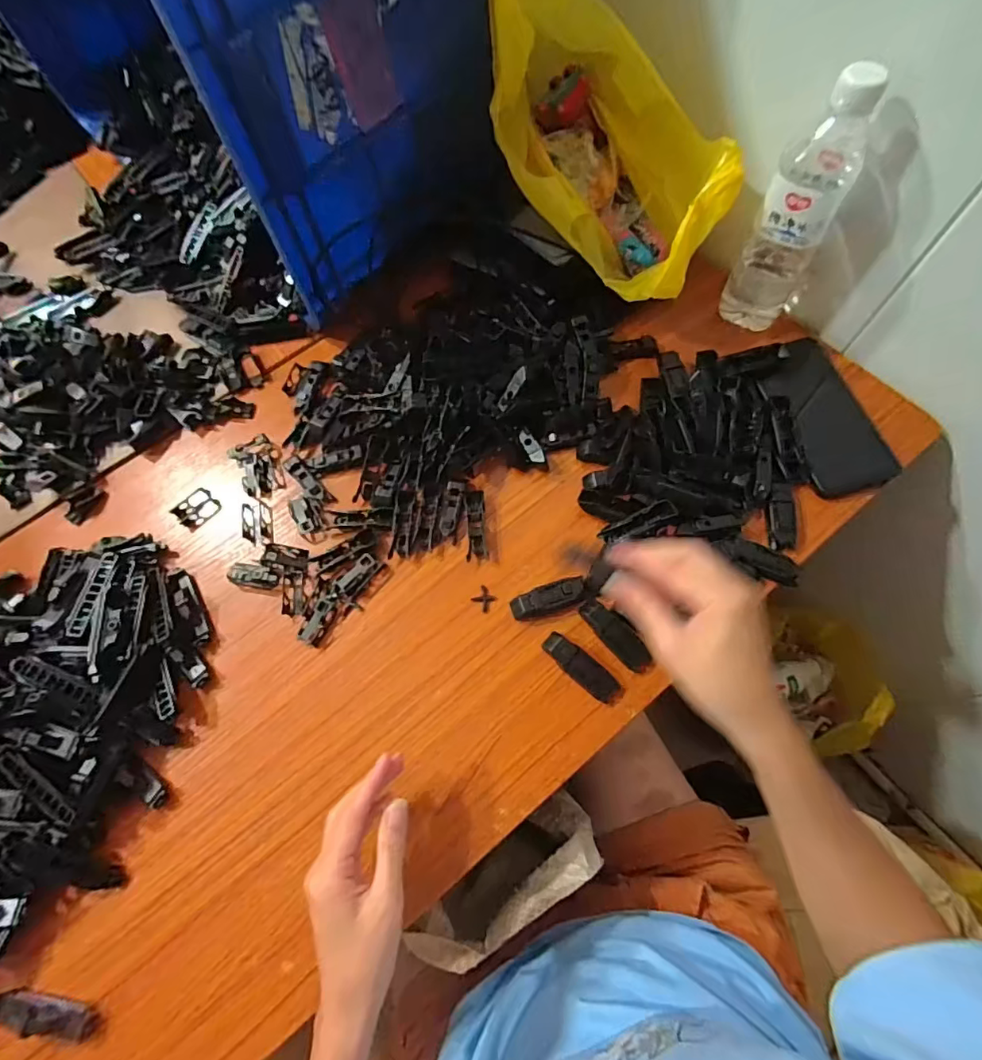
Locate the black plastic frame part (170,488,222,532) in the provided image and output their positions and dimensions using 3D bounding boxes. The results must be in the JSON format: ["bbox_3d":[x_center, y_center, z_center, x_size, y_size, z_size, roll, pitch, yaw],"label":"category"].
[{"bbox_3d":[-0.285,-0.021,0.497,0.034,0.006,0.038,38,75,16],"label":"black plastic frame part"}]

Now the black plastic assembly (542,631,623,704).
[{"bbox_3d":[0.073,0.112,0.416,0.071,0.012,0.021,38,75,16],"label":"black plastic assembly"}]

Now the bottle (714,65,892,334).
[{"bbox_3d":[0.270,-0.280,0.442,0.061,0.189,0.069,34,74,15],"label":"bottle"}]

